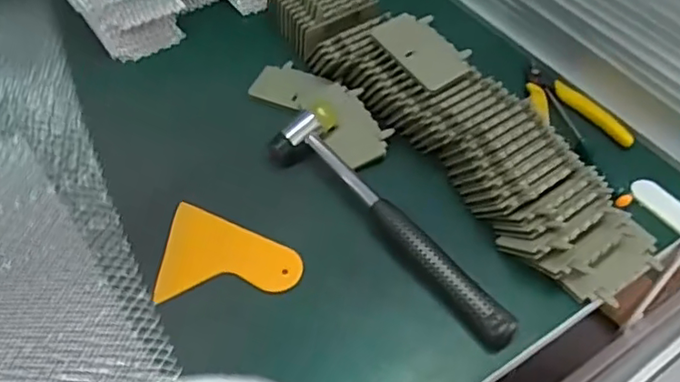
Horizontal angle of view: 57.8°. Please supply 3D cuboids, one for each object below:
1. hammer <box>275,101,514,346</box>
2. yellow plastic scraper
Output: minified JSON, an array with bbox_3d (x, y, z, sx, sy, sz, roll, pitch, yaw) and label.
[{"bbox_3d":[0.042,0.018,0.466,0.055,0.030,0.237,-35,61,-27],"label":"hammer"},{"bbox_3d":[-0.079,0.046,0.451,0.099,0.012,0.075,3,59,3],"label":"yellow plastic scraper"}]

